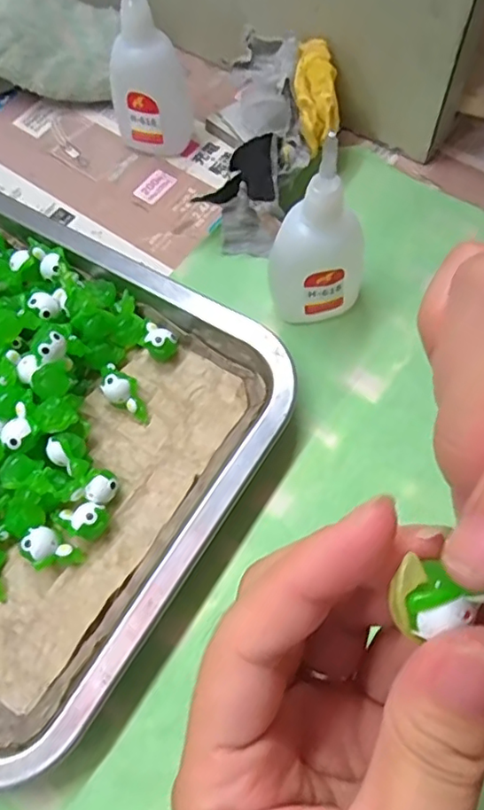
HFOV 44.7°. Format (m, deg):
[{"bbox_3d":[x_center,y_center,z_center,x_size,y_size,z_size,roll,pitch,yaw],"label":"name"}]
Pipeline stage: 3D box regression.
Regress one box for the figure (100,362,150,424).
[{"bbox_3d":[-0.055,-0.006,0.271,0.014,0.014,0.033,-37,83,-13],"label":"figure"}]

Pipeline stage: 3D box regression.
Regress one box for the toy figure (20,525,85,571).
[{"bbox_3d":[-0.078,0.060,0.241,0.023,0.016,0.015,31,71,15],"label":"toy figure"}]

